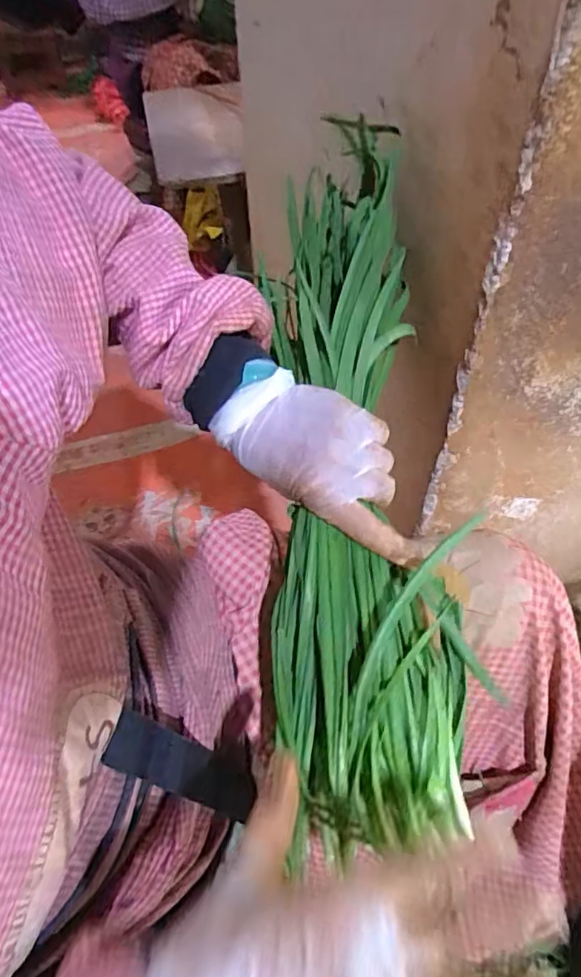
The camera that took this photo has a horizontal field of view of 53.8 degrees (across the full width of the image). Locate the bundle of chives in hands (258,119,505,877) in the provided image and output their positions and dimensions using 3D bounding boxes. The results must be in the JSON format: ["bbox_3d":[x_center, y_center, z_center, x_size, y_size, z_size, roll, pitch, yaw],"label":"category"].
[{"bbox_3d":[0.048,-0.015,0.362,0.120,0.075,0.423,-1,79,1],"label":"bundle of chives in hands"}]

